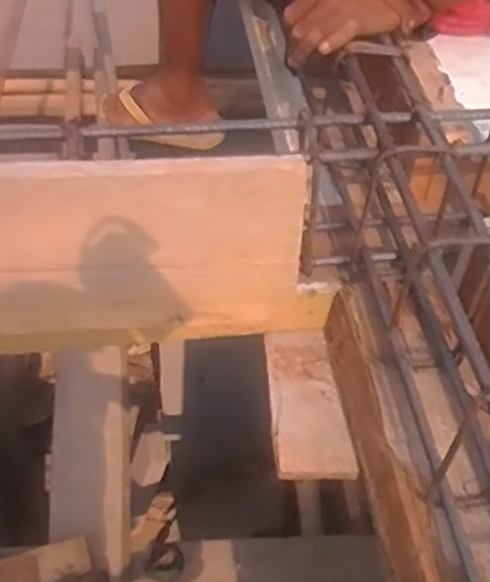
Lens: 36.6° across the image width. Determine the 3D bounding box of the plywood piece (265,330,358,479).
[{"bbox_3d":[0.056,0.104,0.697,0.067,0.012,0.155,-3,51,-7],"label":"plywood piece"}]

